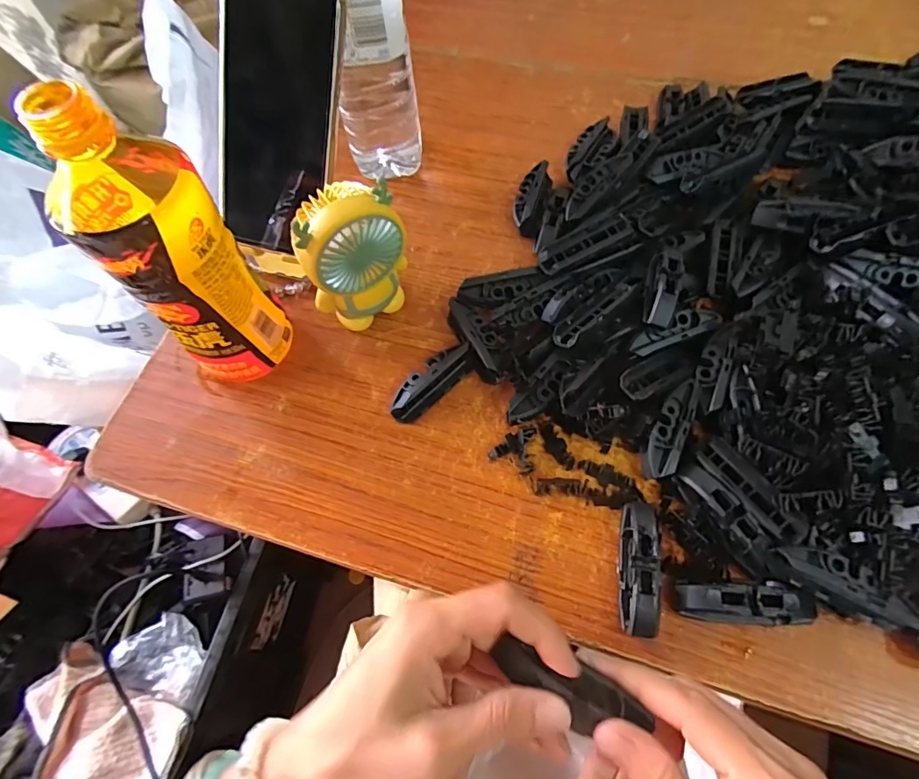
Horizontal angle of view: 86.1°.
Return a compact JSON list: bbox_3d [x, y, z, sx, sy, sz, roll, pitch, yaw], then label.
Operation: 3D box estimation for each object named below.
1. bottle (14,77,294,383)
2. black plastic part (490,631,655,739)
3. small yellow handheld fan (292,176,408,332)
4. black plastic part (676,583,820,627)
[{"bbox_3d":[-0.166,-0.077,0.292,0.063,0.186,0.073,-42,69,-15],"label":"bottle"},{"bbox_3d":[0.048,0.127,0.204,0.071,0.015,0.021,22,67,4],"label":"black plastic part"},{"bbox_3d":[-0.070,-0.086,0.331,0.066,0.115,0.036,-34,67,-12],"label":"small yellow handheld fan"},{"bbox_3d":[0.157,0.118,0.271,0.072,0.019,0.020,-1,64,3],"label":"black plastic part"}]

